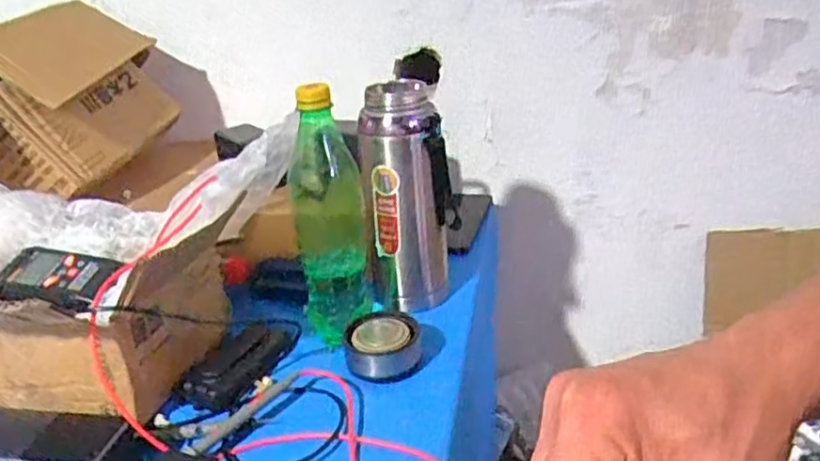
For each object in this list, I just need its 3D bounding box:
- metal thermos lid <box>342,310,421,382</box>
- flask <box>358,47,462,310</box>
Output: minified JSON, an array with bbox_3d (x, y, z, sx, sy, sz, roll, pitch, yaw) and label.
[{"bbox_3d":[-0.023,0.102,0.610,0.068,0.035,0.059,-8,25,-8],"label":"metal thermos lid"},{"bbox_3d":[-0.004,-0.038,0.688,0.085,0.215,0.080,-6,25,-5],"label":"flask"}]

